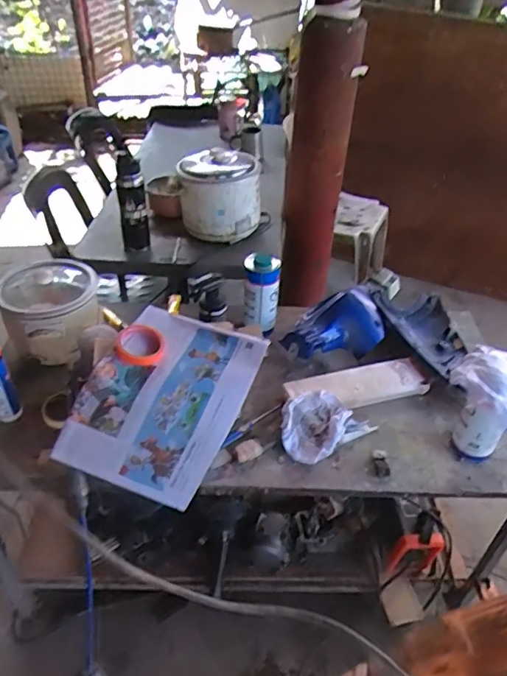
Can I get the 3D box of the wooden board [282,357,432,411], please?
[{"bbox_3d":[0.235,0.106,1.175,0.329,0.023,0.095,-8,61,-18],"label":"wooden board"}]

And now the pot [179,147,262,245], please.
[{"bbox_3d":[-0.097,-0.414,1.502,0.232,0.192,0.206,-2,41,-4],"label":"pot"}]

